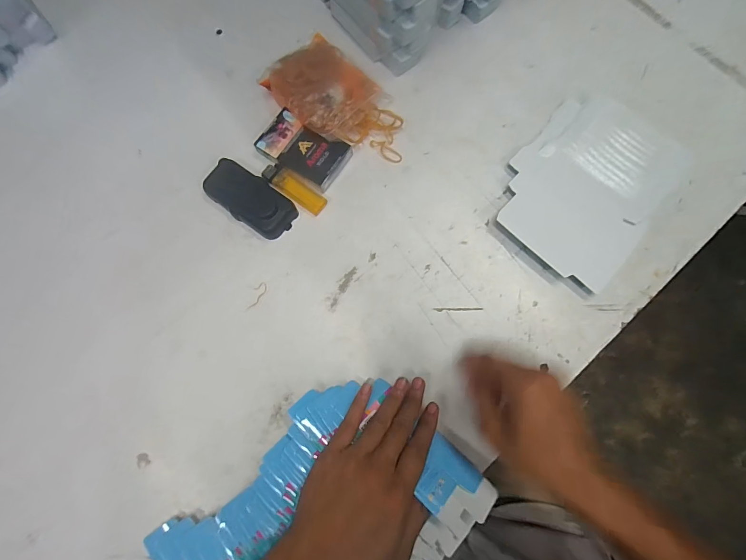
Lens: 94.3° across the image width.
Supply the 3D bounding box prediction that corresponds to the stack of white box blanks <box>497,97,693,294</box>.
[{"bbox_3d":[0.247,-0.109,0.395,0.158,0.010,0.212,41,82,8],"label":"stack of white box blanks"}]

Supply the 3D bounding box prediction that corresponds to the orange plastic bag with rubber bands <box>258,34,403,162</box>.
[{"bbox_3d":[-0.037,-0.209,0.407,0.168,0.034,0.099,39,82,8],"label":"orange plastic bag with rubber bands"}]

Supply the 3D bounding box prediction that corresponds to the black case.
[{"bbox_3d":[-0.142,-0.094,0.400,0.107,0.017,0.054,38,82,8],"label":"black case"}]

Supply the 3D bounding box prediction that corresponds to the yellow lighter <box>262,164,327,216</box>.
[{"bbox_3d":[-0.091,-0.106,0.402,0.079,0.013,0.028,33,81,7],"label":"yellow lighter"}]

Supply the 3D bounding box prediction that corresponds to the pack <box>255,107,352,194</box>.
[{"bbox_3d":[-0.081,-0.152,0.409,0.098,0.020,0.058,29,81,6],"label":"pack"}]

